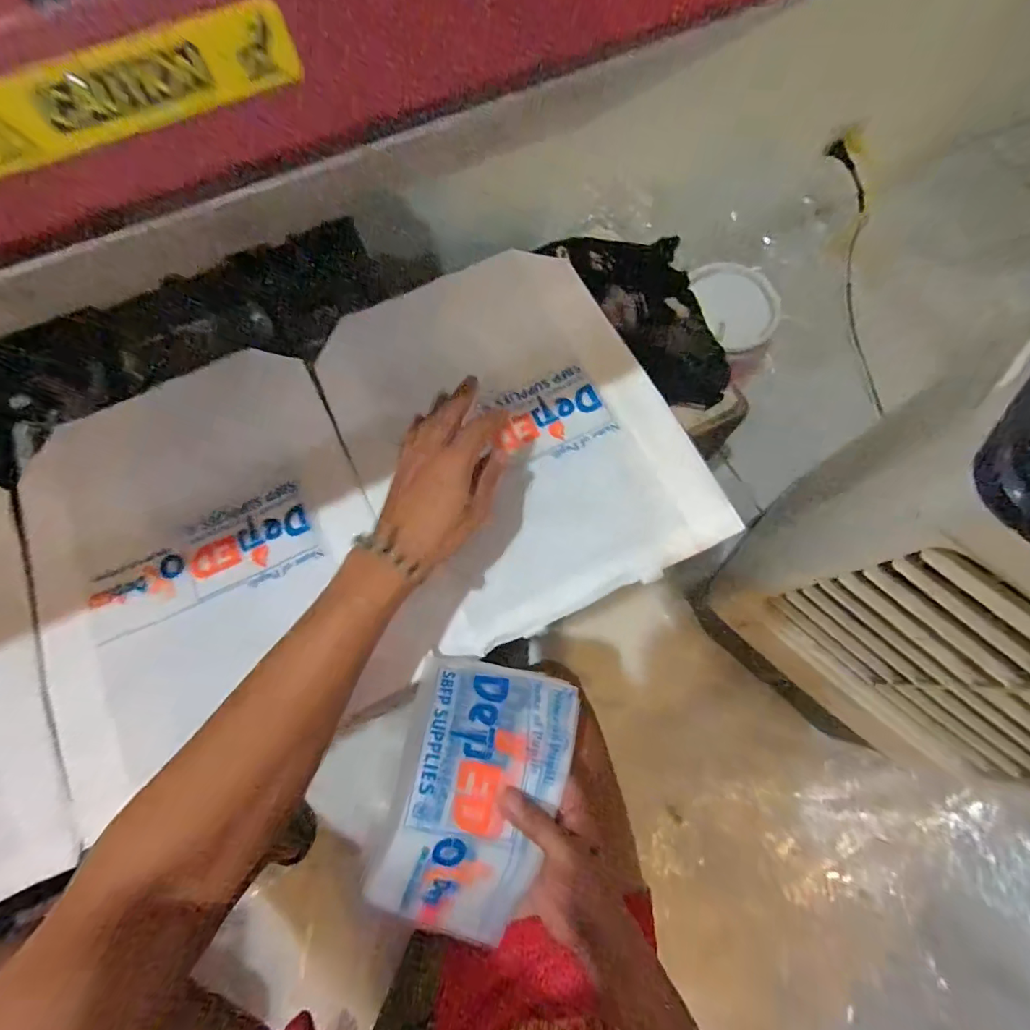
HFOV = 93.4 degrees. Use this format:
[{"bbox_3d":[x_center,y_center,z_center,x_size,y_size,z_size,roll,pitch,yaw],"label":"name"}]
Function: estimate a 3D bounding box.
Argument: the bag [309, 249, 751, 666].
[{"bbox_3d":[-0.008,-0.089,0.529,0.323,0.049,0.401,-26,73,-6],"label":"bag"}]

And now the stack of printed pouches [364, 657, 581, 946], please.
[{"bbox_3d":[-0.031,0.227,0.392,0.134,0.068,0.200,11,73,6],"label":"stack of printed pouches"}]

